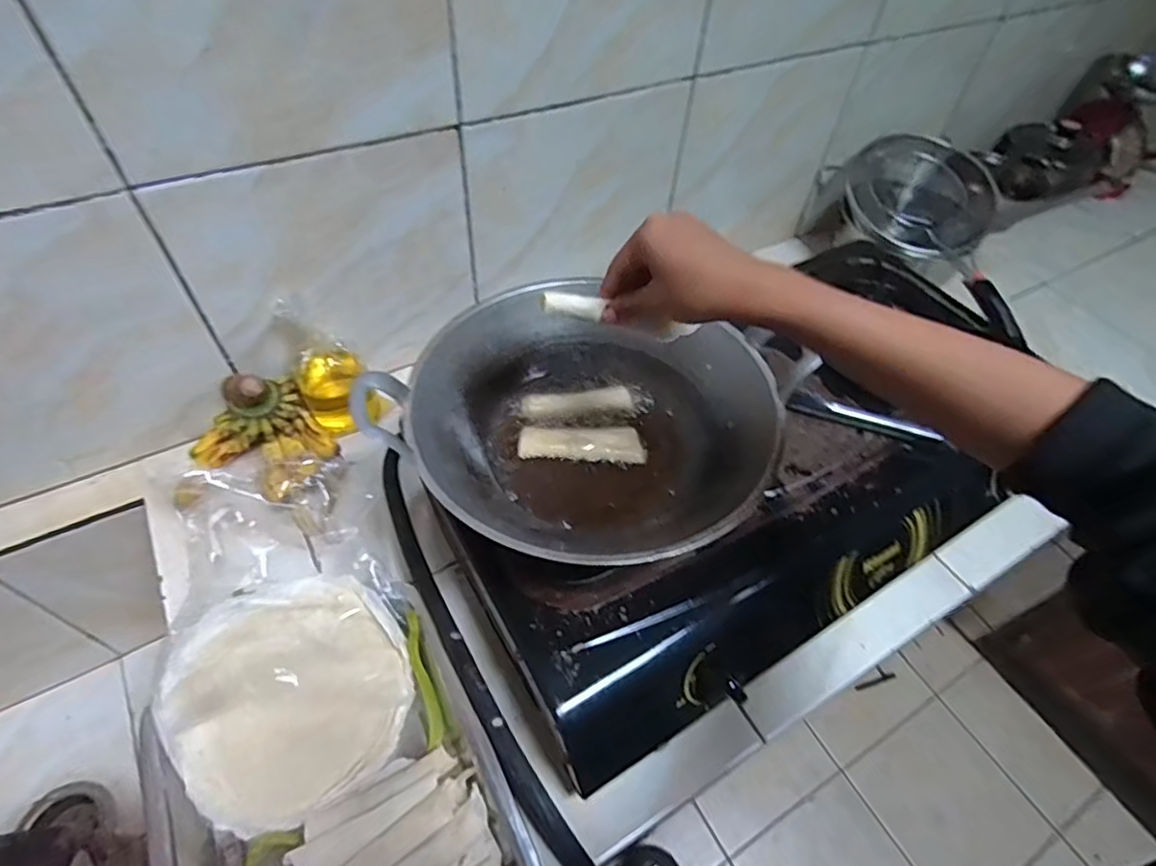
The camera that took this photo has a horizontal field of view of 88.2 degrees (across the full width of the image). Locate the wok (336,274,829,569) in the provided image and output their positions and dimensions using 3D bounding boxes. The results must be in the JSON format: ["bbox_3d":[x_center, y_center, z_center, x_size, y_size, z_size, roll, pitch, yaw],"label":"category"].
[{"bbox_3d":[0.006,-0.011,0.510,0.285,0.087,0.284,2,51,-3],"label":"wok"}]

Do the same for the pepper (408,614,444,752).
[{"bbox_3d":[-0.140,0.221,0.540,0.015,0.007,0.116,-15,69,-16],"label":"pepper"}]

